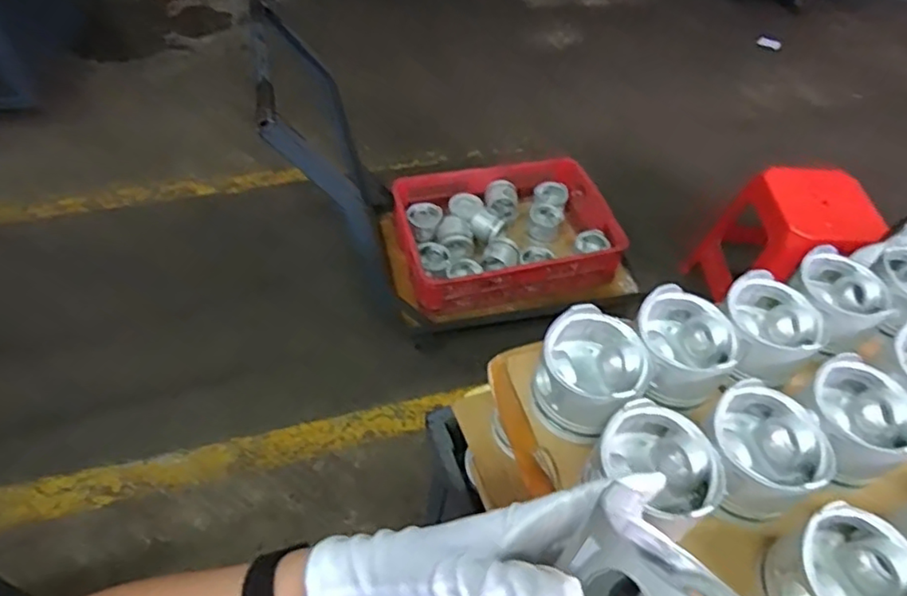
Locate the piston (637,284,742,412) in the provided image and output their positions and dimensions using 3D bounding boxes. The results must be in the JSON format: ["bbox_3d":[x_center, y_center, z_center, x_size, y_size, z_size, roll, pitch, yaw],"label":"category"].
[{"bbox_3d":[0.233,0.055,0.619,0.102,0.067,0.109,25,53,15],"label":"piston"}]

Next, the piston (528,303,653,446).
[{"bbox_3d":[0.133,0.078,0.596,0.097,0.096,0.103,2,51,-3],"label":"piston"}]

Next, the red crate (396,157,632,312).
[{"bbox_3d":[0.159,-0.200,1.812,0.674,0.141,0.467,-7,52,-11],"label":"red crate"}]

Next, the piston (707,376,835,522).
[{"bbox_3d":[0.280,0.142,0.553,0.097,0.084,0.098,38,70,24],"label":"piston"}]

